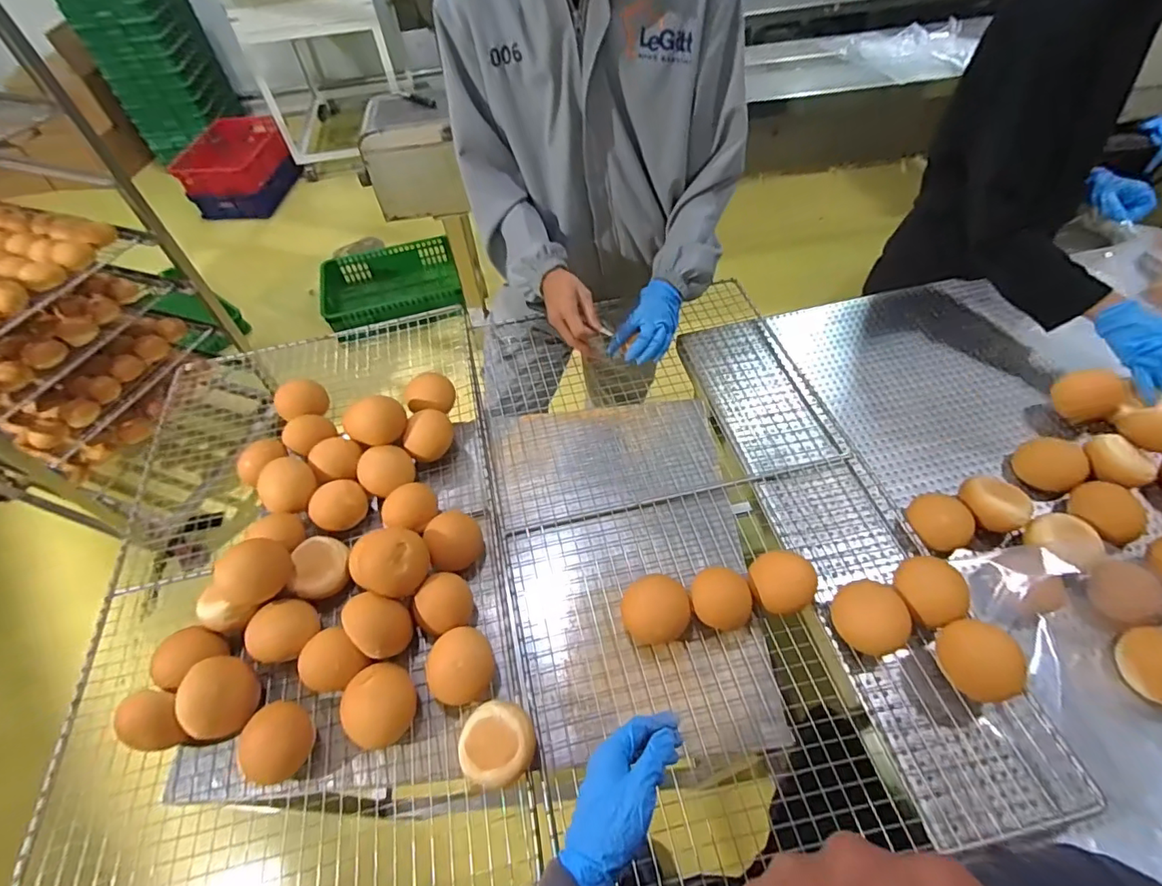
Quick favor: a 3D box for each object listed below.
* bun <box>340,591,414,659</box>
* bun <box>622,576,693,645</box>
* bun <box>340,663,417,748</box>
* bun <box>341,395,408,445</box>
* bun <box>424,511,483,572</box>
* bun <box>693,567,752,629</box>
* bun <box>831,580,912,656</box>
[{"bbox_3d":[-0.244,0.218,0.640,0.062,0.050,0.073,-37,60,-21],"label":"bun"},{"bbox_3d":[0.092,0.205,0.652,0.080,0.037,0.073,-2,54,3],"label":"bun"},{"bbox_3d":[-0.233,0.305,0.610,0.083,0.054,0.076,-31,58,-17],"label":"bun"},{"bbox_3d":[-0.308,-0.034,0.791,0.084,0.048,0.068,-33,58,-19],"label":"bun"},{"bbox_3d":[-0.170,0.131,0.715,0.067,0.060,0.077,-18,55,-9],"label":"bun"},{"bbox_3d":[0.172,0.194,0.653,0.070,0.040,0.068,-2,54,3],"label":"bun"},{"bbox_3d":[0.340,0.207,0.625,0.069,0.054,0.078,1,54,5],"label":"bun"}]

